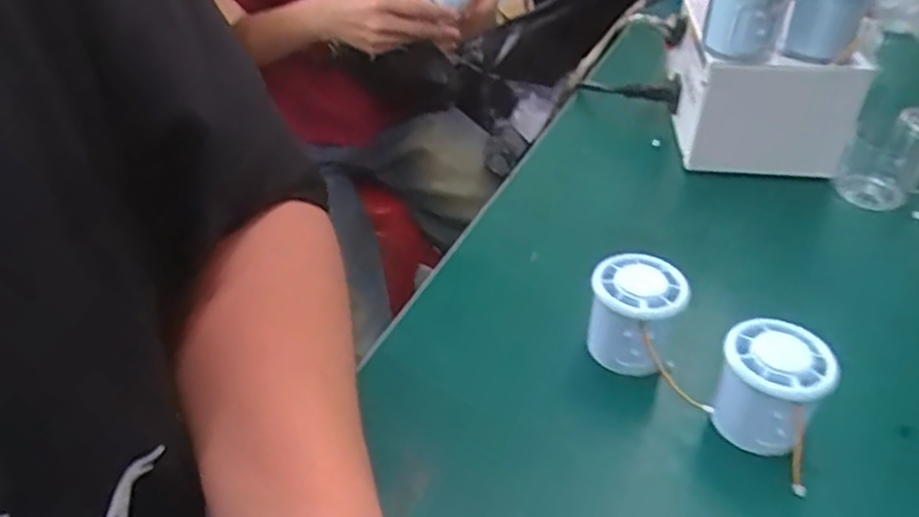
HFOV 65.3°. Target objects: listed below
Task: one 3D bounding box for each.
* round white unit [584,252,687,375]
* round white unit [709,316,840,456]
[{"bbox_3d":[0.111,0.038,0.452,0.051,0.067,0.048,1,39,-1],"label":"round white unit"},{"bbox_3d":[0.174,0.071,0.405,0.057,0.053,0.052,22,44,23],"label":"round white unit"}]

